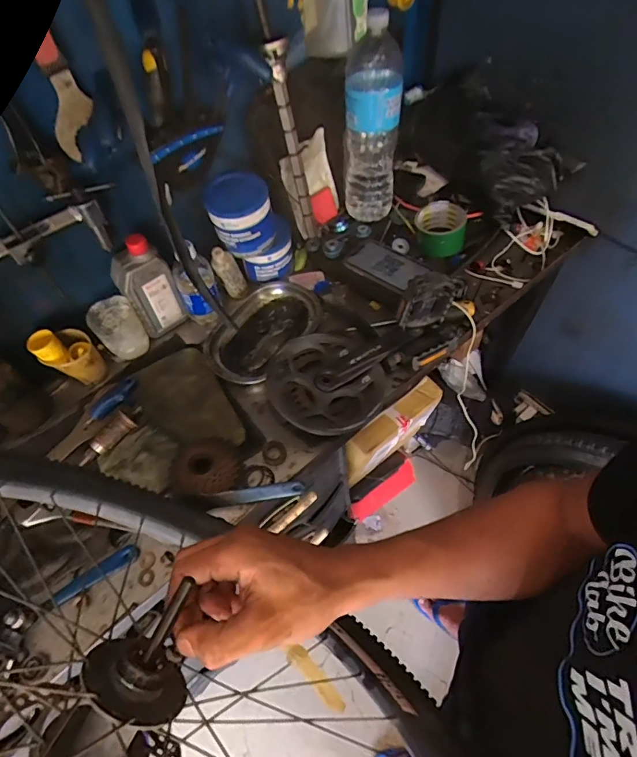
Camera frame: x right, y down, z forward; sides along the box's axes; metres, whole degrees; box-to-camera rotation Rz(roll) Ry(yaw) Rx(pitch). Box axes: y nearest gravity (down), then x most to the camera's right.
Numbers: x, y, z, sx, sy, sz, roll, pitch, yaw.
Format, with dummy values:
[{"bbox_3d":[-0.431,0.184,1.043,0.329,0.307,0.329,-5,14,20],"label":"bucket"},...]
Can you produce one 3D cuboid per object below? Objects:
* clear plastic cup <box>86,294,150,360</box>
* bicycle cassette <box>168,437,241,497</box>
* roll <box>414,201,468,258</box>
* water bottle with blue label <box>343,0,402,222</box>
[{"bbox_3d":[-0.326,-0.077,0.743,0.069,0.097,0.074,-2,58,3],"label":"clear plastic cup"},{"bbox_3d":[-0.164,0.123,0.644,0.096,0.040,0.097,-12,58,-3],"label":"bicycle cassette"},{"bbox_3d":[0.215,-0.267,0.791,0.087,0.049,0.095,7,59,9],"label":"roll"},{"bbox_3d":[0.091,-0.425,0.758,0.088,0.309,0.084,4,59,7],"label":"water bottle with blue label"}]

